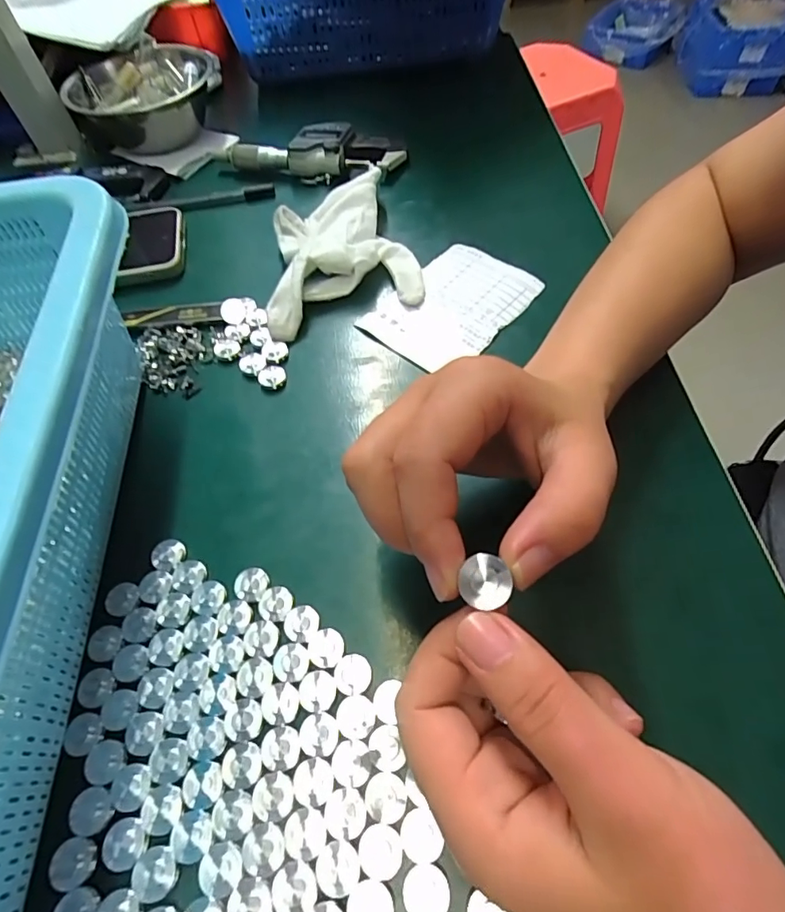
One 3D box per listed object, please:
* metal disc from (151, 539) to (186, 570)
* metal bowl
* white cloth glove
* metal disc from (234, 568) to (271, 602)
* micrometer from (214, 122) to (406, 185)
[{"bbox_3d":[-0.108,0.047,0.232,0.014,0.005,0.015,-2,58,2],"label":"metal disc"},{"bbox_3d":[-0.214,-0.318,0.425,0.129,0.048,0.126,-18,59,-8],"label":"metal bowl"},{"bbox_3d":[-0.040,-0.139,0.324,0.102,0.033,0.112,-15,59,-6],"label":"white cloth glove"},{"bbox_3d":[-0.065,0.059,0.222,0.014,0.004,0.015,-2,58,2],"label":"metal disc"},{"bbox_3d":[-0.067,-0.243,0.387,0.150,0.025,0.046,4,59,6],"label":"micrometer"}]

